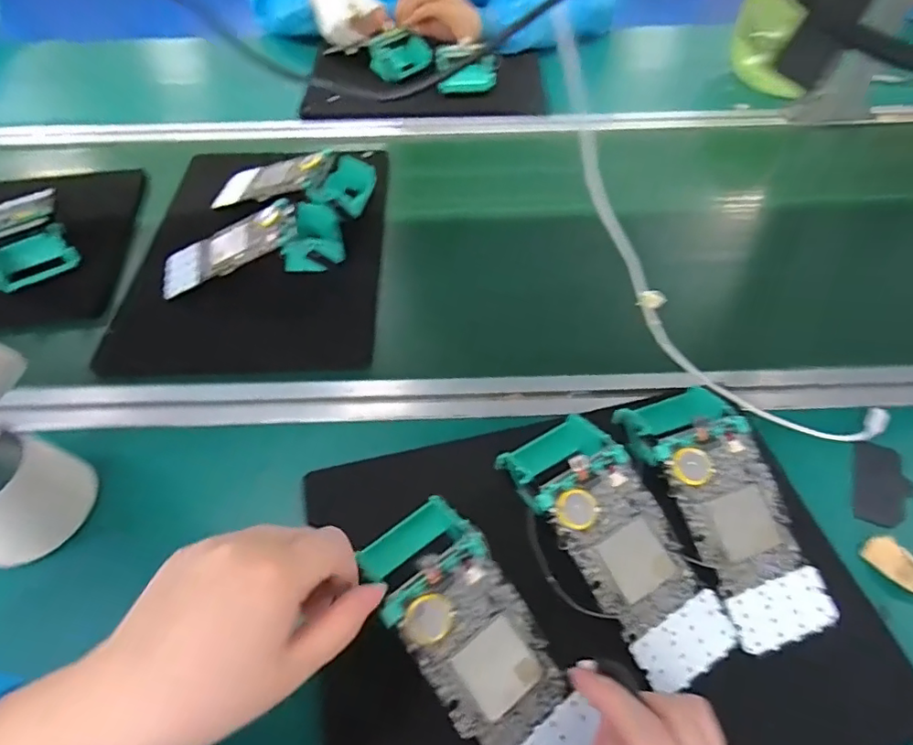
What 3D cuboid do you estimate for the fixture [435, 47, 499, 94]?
[{"bbox_3d":[0.015,-0.420,0.749,0.079,0.016,0.065,-2,87,3],"label":"fixture"}]

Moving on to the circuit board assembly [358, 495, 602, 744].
[{"bbox_3d":[0.010,0.159,0.318,0.072,0.043,0.173,-29,67,-17],"label":"circuit board assembly"}]

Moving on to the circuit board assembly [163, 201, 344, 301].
[{"bbox_3d":[-0.208,-0.129,0.545,0.178,0.050,0.065,-14,55,-6],"label":"circuit board assembly"}]

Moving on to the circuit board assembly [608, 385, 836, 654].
[{"bbox_3d":[0.182,0.091,0.365,0.075,0.032,0.167,-19,70,-10],"label":"circuit board assembly"}]

